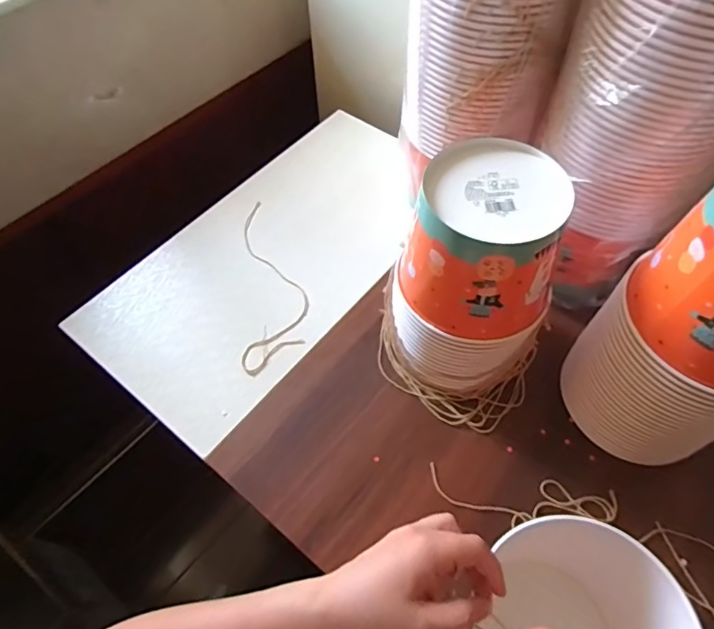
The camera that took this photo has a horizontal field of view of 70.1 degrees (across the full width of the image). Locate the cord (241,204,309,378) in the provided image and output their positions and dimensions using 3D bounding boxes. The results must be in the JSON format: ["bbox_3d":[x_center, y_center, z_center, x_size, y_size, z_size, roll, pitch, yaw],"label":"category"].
[{"bbox_3d":[-0.111,-0.052,0.682,0.083,0.004,0.281,-6,59,-3],"label":"cord"}]

